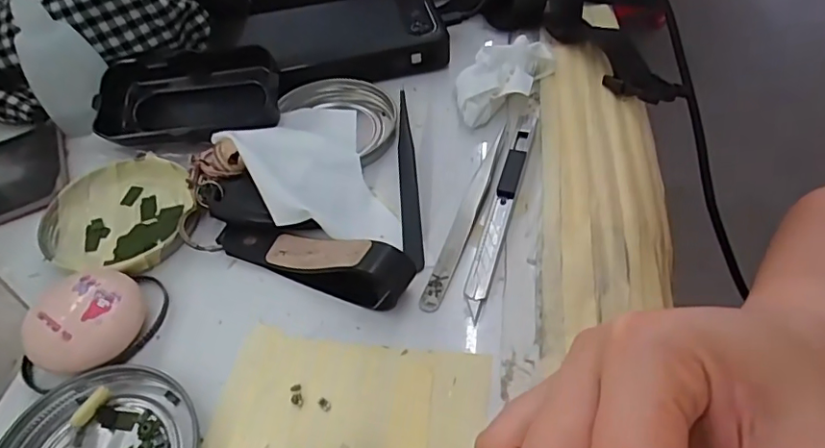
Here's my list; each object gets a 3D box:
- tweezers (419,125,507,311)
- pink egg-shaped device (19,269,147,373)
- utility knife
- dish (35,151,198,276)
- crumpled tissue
[{"bbox_3d":[0.028,-0.006,0.280,0.010,0.013,0.112,16,53,17],"label":"tweezers"},{"bbox_3d":[-0.142,0.045,0.242,0.038,0.025,0.049,32,59,27],"label":"pink egg-shaped device"},{"bbox_3d":[0.048,-0.013,0.287,0.011,0.007,0.138,12,52,14],"label":"utility knife"},{"bbox_3d":[-0.155,-0.006,0.295,0.078,0.012,0.073,-2,50,3],"label":"dish"},{"bbox_3d":[0.054,-0.093,0.342,0.076,0.020,0.037,-32,55,-21],"label":"crumpled tissue"}]

